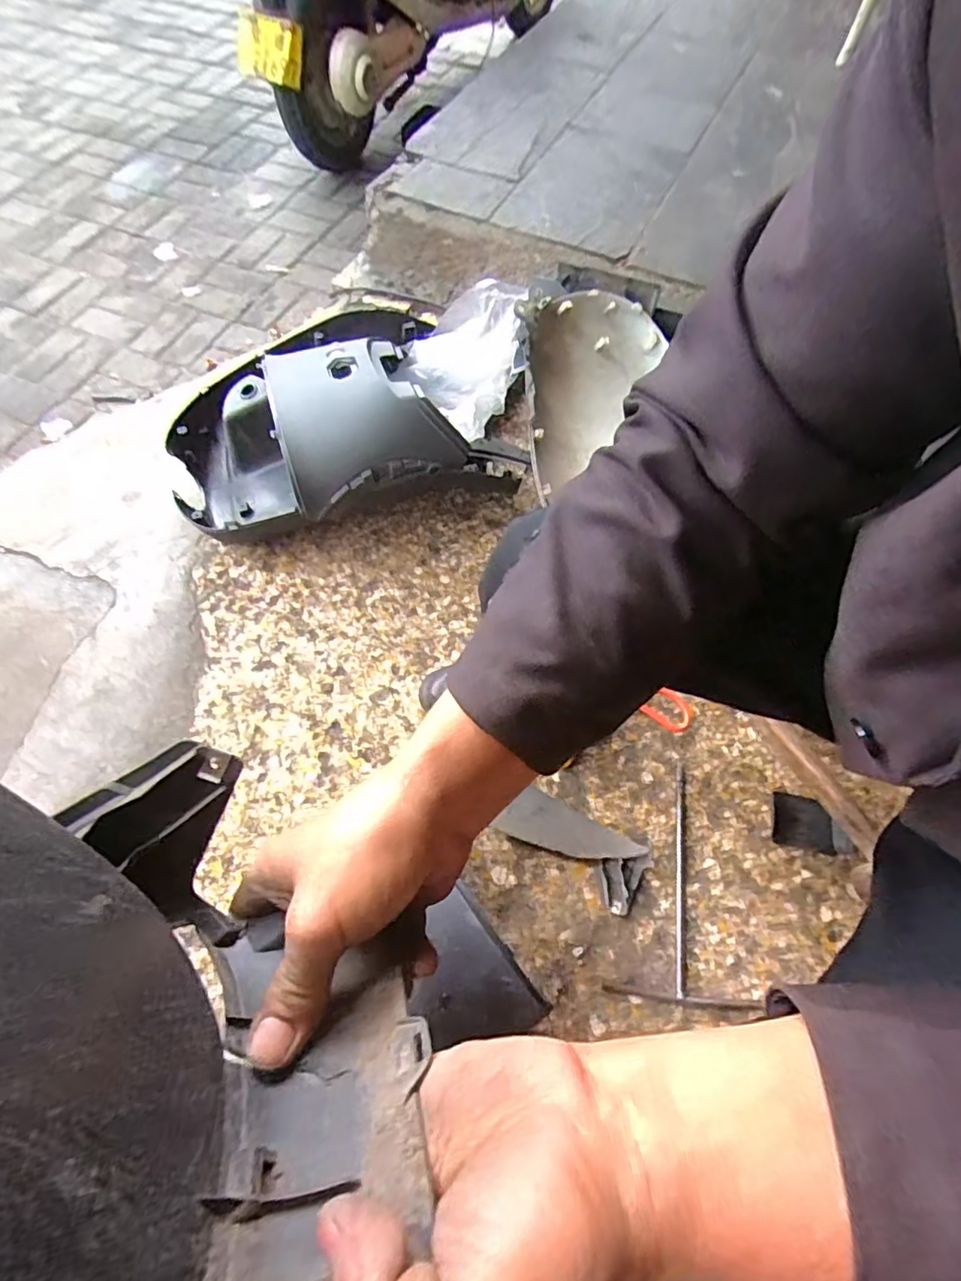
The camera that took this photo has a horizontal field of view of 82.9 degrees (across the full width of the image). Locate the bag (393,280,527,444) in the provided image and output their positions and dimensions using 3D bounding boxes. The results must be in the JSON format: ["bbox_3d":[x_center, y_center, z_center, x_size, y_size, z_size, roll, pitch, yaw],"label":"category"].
[{"bbox_3d":[-0.048,-0.474,0.904,0.195,0.156,0.256,17,66,7],"label":"bag"}]

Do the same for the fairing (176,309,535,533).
[{"bbox_3d":[-0.249,-0.348,0.907,0.498,0.214,0.380,-24,66,-11],"label":"fairing"}]

